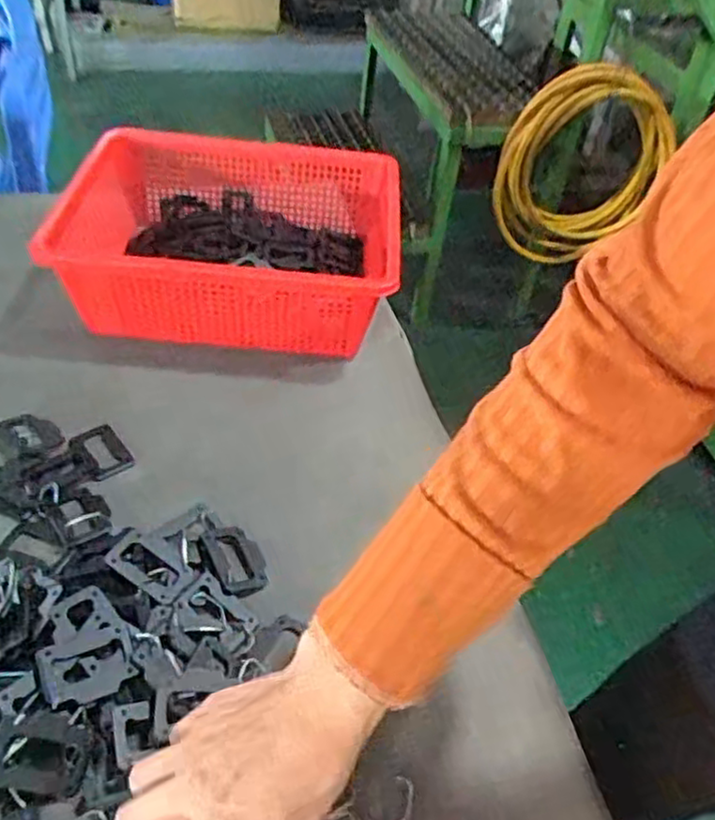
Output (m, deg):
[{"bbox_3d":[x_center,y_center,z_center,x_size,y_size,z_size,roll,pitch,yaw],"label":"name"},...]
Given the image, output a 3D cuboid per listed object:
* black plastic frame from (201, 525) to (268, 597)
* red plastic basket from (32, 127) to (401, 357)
[{"bbox_3d":[-0.081,0.101,0.480,0.033,0.010,0.052,-18,51,-23],"label":"black plastic frame"},{"bbox_3d":[-0.118,-0.162,0.670,0.300,0.099,0.234,4,45,-3],"label":"red plastic basket"}]

